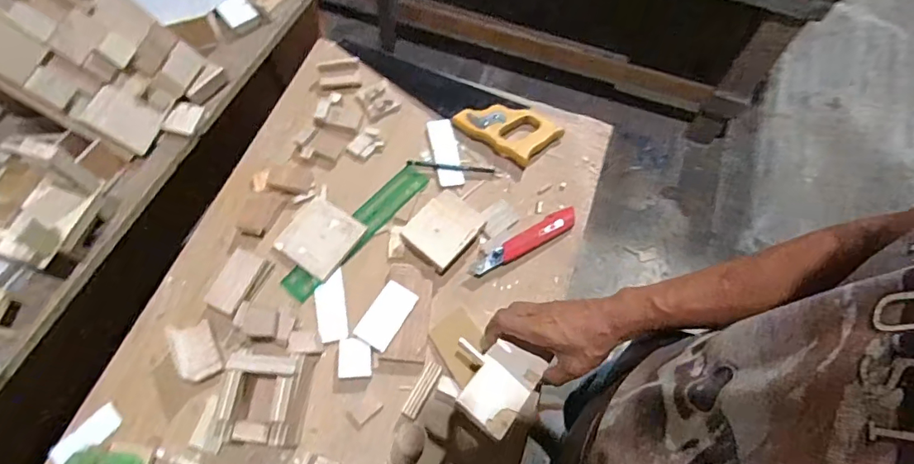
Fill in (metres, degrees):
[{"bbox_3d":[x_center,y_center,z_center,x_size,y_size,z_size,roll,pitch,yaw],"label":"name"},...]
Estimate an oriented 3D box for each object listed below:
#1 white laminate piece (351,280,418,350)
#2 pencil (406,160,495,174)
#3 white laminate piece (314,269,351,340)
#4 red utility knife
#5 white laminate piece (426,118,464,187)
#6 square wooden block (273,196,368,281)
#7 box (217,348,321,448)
[{"bbox_3d":[-0.089,0.105,0.625,0.045,0.004,0.083,32,68,6],"label":"white laminate piece"},{"bbox_3d":[-0.010,-0.098,0.732,0.129,0.011,0.010,3,65,1],"label":"pencil"},{"bbox_3d":[-0.165,0.098,0.647,0.040,0.008,0.091,-13,66,-6],"label":"white laminate piece"},{"bbox_3d":[0.094,0.012,0.680,0.176,0.018,0.033,-28,69,-13],"label":"red utility knife"},{"bbox_3d":[-0.016,-0.121,0.748,0.039,0.007,0.117,-10,66,-5],"label":"white laminate piece"},{"bbox_3d":[-0.186,0.008,0.677,0.093,0.014,0.096,31,69,13],"label":"square wooden block"},{"bbox_3d":[-0.220,0.187,0.560,0.086,0.065,0.107,6,66,2],"label":"box"}]

